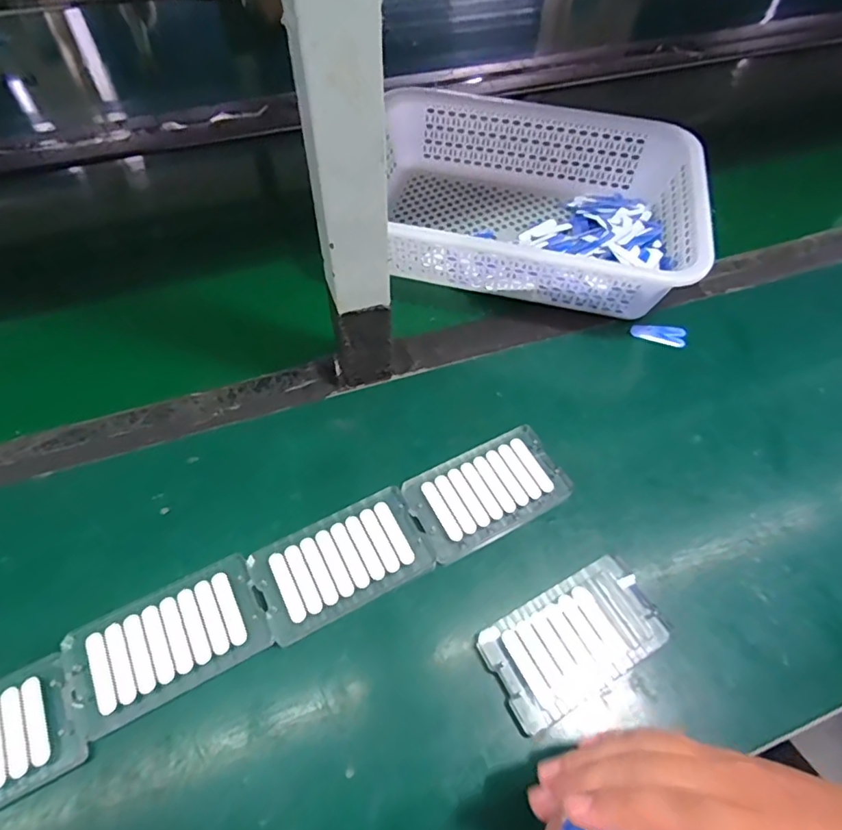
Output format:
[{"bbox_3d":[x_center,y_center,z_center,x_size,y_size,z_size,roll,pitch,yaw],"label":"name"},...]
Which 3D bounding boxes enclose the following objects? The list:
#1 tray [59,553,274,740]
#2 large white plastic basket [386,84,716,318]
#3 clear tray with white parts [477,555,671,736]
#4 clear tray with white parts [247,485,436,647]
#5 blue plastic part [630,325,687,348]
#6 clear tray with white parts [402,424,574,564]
[{"bbox_3d":[-0.167,0.150,0.352,0.122,0.008,0.070,-25,61,-16],"label":"tray"},{"bbox_3d":[0.103,-0.224,0.561,0.350,0.083,0.252,13,58,7],"label":"large white plastic basket"},{"bbox_3d":[0.106,0.151,0.362,0.121,0.011,0.067,-25,61,-16],"label":"clear tray with white parts"},{"bbox_3d":[-0.057,0.107,0.383,0.118,0.012,0.070,-24,60,-16],"label":"clear tray with white parts"},{"bbox_3d":[0.234,-0.080,0.519,0.050,0.006,0.018,12,58,7],"label":"blue plastic part"},{"bbox_3d":[0.053,0.060,0.417,0.122,0.013,0.071,-24,60,-15],"label":"clear tray with white parts"}]

